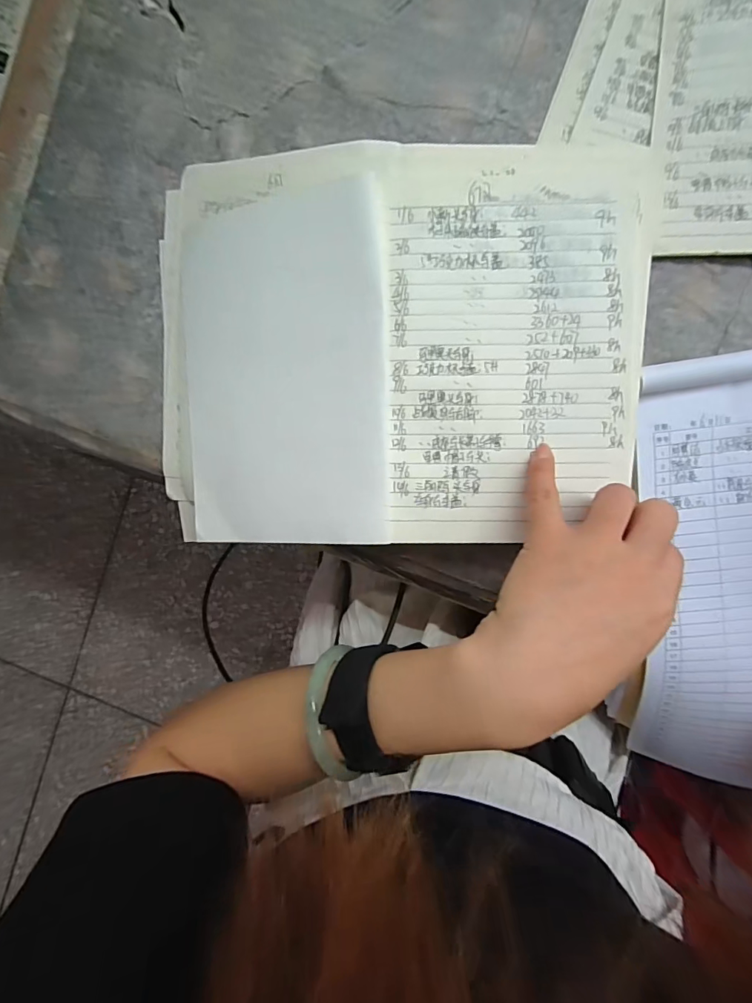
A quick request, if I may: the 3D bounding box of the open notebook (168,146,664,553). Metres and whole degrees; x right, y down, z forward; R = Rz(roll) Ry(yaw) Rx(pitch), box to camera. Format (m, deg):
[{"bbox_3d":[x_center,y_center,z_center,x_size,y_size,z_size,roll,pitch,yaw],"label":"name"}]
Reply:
[{"bbox_3d":[0.004,-0.088,0.256,0.282,0.033,0.221,2,94,5],"label":"open notebook"}]

